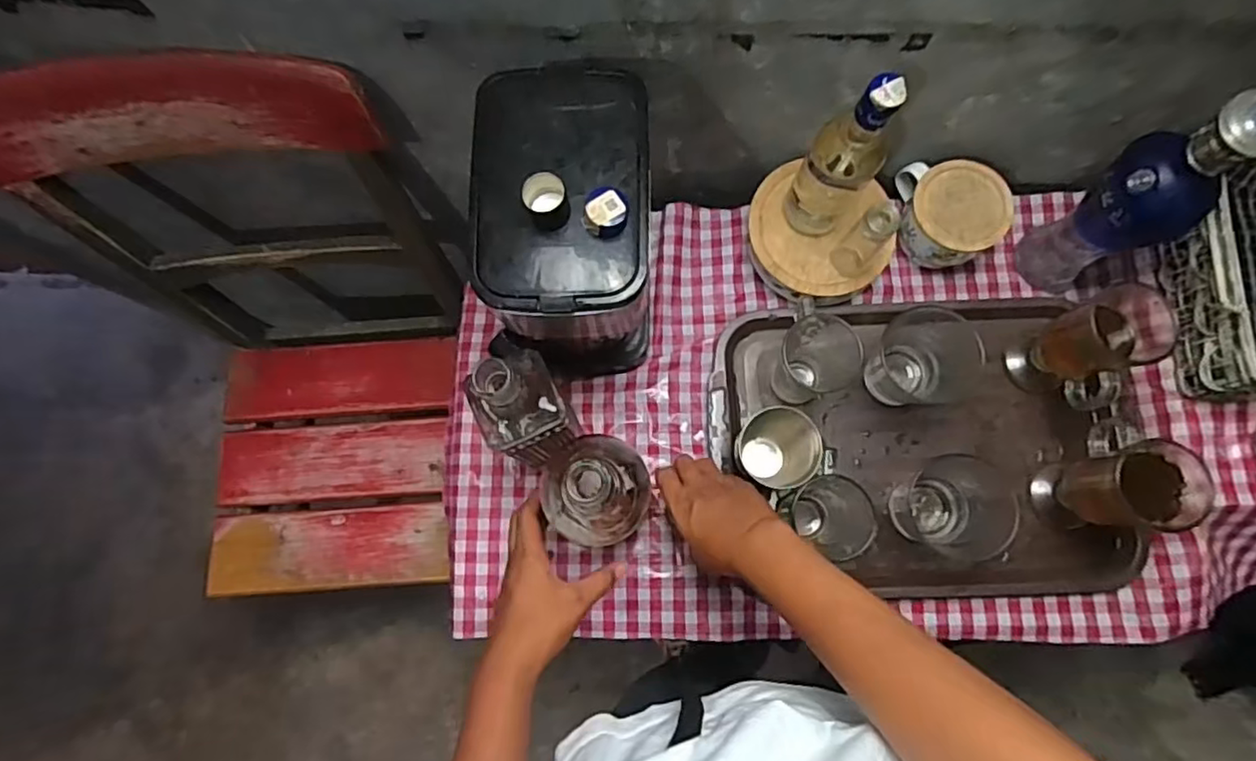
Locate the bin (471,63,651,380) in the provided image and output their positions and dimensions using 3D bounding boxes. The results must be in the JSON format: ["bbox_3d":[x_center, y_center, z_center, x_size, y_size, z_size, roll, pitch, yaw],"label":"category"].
[{"bbox_3d":[-0.048,-0.113,0.584,0.128,0.261,0.173,-2,77,1],"label":"bin"}]

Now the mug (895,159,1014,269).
[{"bbox_3d":[0.339,-0.176,0.685,0.101,0.068,0.099,2,77,2],"label":"mug"}]

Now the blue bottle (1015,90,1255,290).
[{"bbox_3d":[0.451,-0.154,0.583,0.064,0.271,0.082,-33,79,-6],"label":"blue bottle"}]

